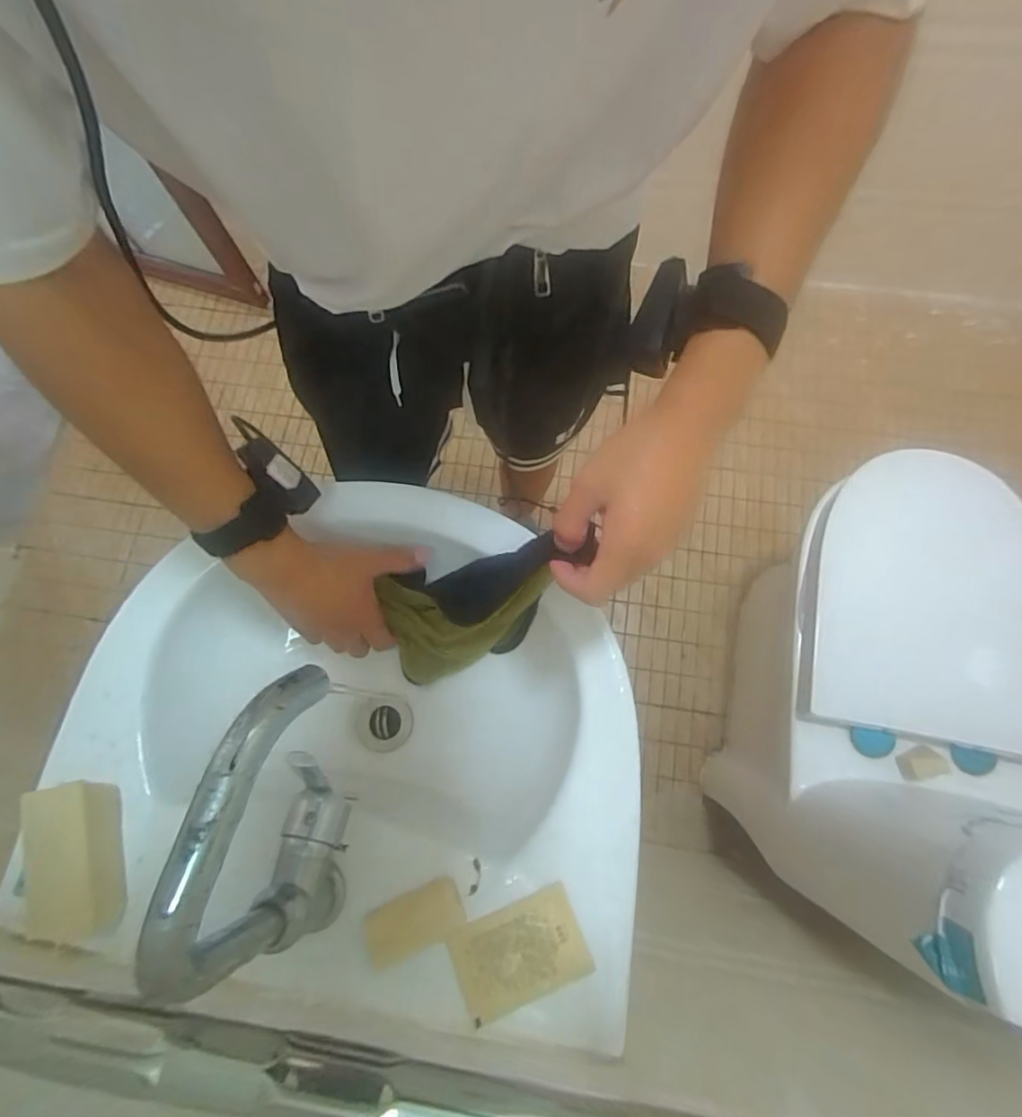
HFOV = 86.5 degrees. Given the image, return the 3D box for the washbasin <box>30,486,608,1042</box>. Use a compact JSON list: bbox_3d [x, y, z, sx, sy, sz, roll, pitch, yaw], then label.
[{"bbox_3d":[-0.133,0.141,0.521,0.491,0.141,0.419,9,76,4],"label":"washbasin"}]

